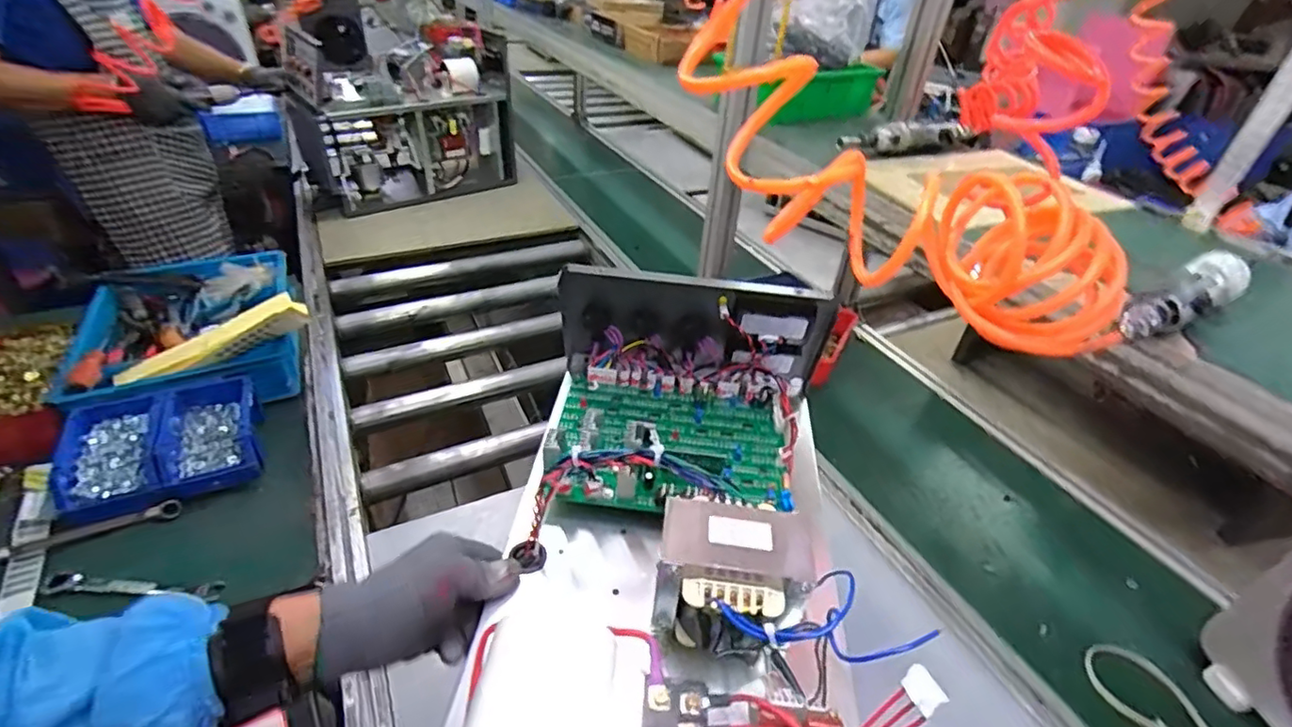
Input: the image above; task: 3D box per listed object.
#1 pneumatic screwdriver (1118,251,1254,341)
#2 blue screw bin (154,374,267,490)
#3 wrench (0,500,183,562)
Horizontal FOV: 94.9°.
[{"bbox_3d":[0.447,-0.053,0.492,0.212,0.038,0.040,-20,43,-28],"label":"pneumatic screwdriver"},{"bbox_3d":[-0.580,0.093,0.791,0.110,0.055,0.158,-14,40,-23],"label":"blue screw bin"},{"bbox_3d":[-0.666,0.200,0.705,0.185,0.020,0.019,-17,42,-26],"label":"wrench"}]

